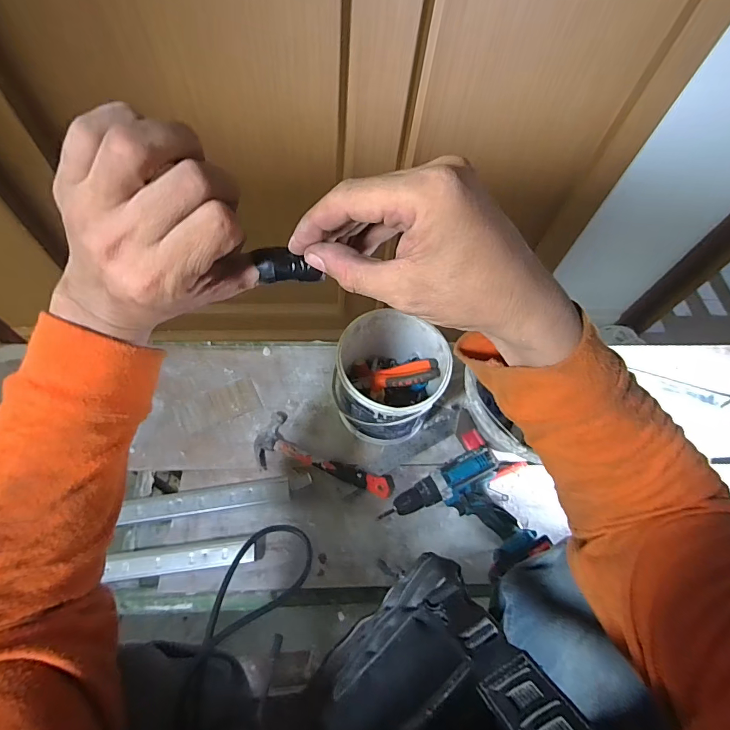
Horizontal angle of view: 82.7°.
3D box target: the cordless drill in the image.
[{"bbox_3d":[0.162,0.259,0.698,0.212,0.062,0.180,-24,66,-16],"label":"cordless drill"}]

